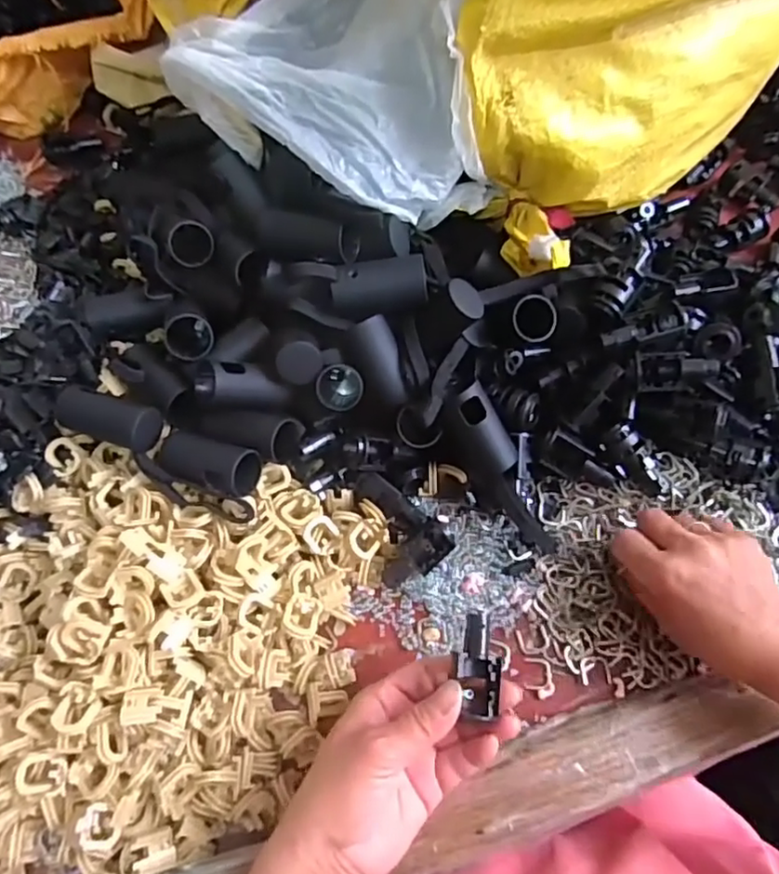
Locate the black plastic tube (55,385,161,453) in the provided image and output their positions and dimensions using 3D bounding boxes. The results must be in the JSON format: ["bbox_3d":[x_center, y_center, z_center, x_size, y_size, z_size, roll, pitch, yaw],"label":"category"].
[{"bbox_3d":[-0.190,-0.012,0.400,0.071,0.030,0.030,15,69,8],"label":"black plastic tube"}]

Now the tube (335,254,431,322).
[{"bbox_3d":[-0.006,-0.097,0.392,0.059,0.027,0.027,-7,67,0],"label":"tube"}]

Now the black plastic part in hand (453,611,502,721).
[{"bbox_3d":[0.048,0.120,0.325,0.022,0.021,0.050,-2,84,-2],"label":"black plastic part in hand"}]

